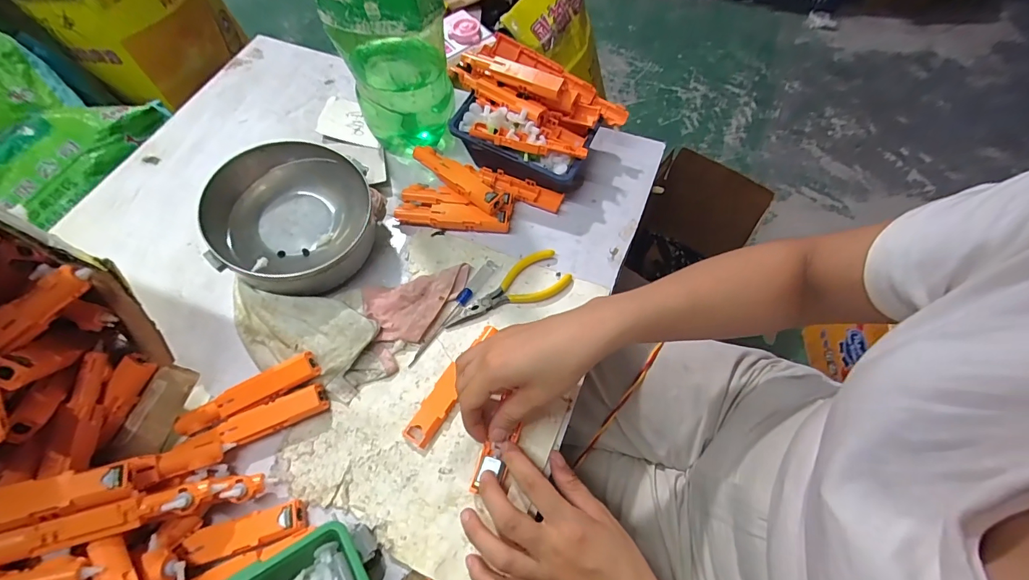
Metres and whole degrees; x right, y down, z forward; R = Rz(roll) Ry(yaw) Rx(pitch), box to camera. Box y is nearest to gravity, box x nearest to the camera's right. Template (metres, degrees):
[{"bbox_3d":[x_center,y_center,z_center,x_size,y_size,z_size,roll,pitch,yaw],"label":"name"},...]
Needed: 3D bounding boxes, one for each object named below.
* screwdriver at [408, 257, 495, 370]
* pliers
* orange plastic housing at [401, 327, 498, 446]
[{"bbox_3d":[-0.059,0.019,0.427,0.011,0.010,0.130,32,68,16],"label":"screwdriver"},{"bbox_3d":[-0.007,0.005,0.432,0.128,0.006,0.049,-30,66,-14],"label":"pliers"},{"bbox_3d":[-0.053,0.079,0.384,0.024,0.011,0.120,28,67,15],"label":"orange plastic housing"}]

